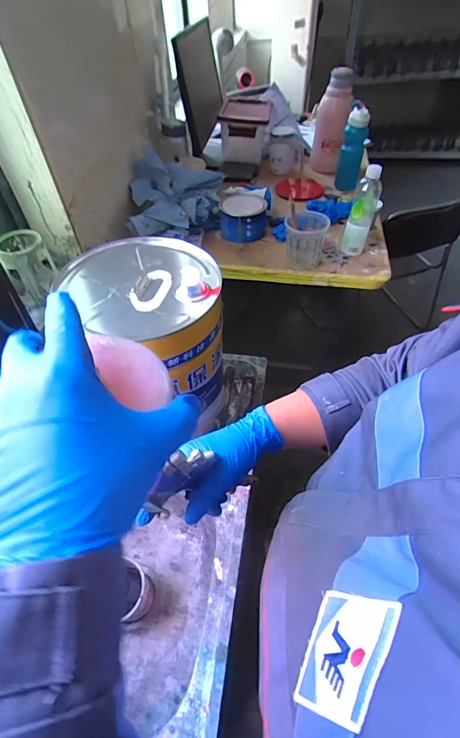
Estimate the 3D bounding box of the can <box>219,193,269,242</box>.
[{"bbox_3d":[0.038,-0.429,1.055,0.131,0.081,0.136,-2,49,2],"label":"can"}]

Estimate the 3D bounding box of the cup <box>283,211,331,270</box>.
[{"bbox_3d":[0.192,-0.332,0.956,0.101,0.103,0.121,1,49,4],"label":"cup"}]

